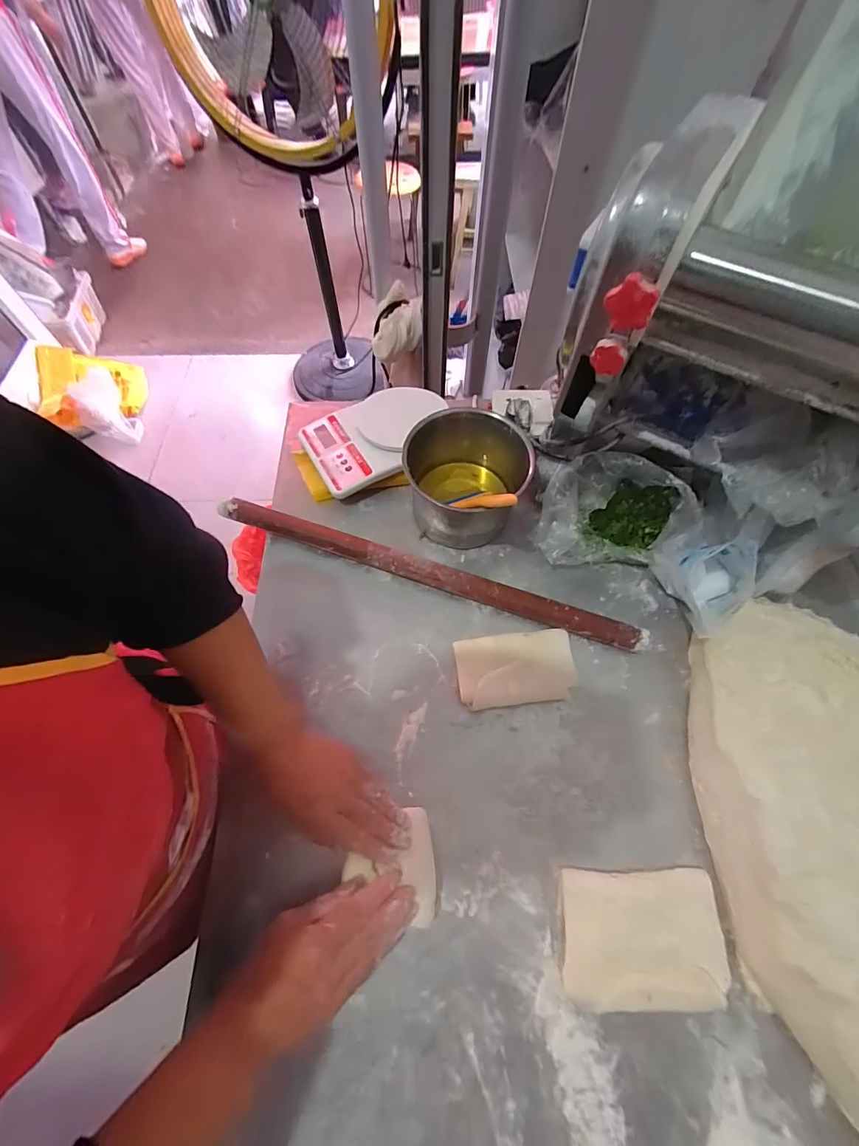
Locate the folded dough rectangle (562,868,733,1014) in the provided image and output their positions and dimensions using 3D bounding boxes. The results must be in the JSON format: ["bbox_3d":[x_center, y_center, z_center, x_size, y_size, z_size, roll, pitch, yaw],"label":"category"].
[{"bbox_3d":[0.193,0.333,0.376,0.137,0.025,0.098,0,64,0],"label":"folded dough rectangle"}]

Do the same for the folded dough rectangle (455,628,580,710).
[{"bbox_3d":[0.100,0.112,0.482,0.135,0.024,0.079,-6,64,-3],"label":"folded dough rectangle"}]

